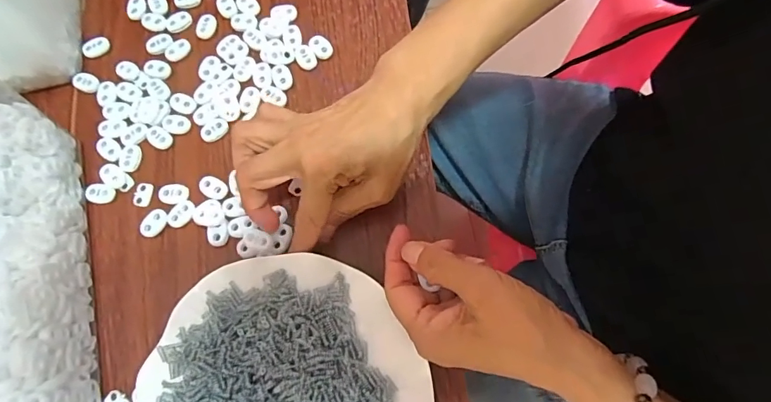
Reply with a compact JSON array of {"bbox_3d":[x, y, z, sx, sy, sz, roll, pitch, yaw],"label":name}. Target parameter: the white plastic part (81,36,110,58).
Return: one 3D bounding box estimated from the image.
[{"bbox_3d":[-0.251,-0.133,0.392,0.023,0.007,0.015,-35,76,-7],"label":"white plastic part"}]

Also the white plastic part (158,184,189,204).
[{"bbox_3d":[-0.163,-0.006,0.348,0.022,0.004,0.015,-8,74,1],"label":"white plastic part"}]

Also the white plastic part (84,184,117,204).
[{"bbox_3d":[-0.223,-0.005,0.354,0.022,0.004,0.014,12,75,6],"label":"white plastic part"}]

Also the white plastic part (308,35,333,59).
[{"bbox_3d":[-0.054,-0.129,0.378,0.015,0.008,0.022,-40,76,-8],"label":"white plastic part"}]

